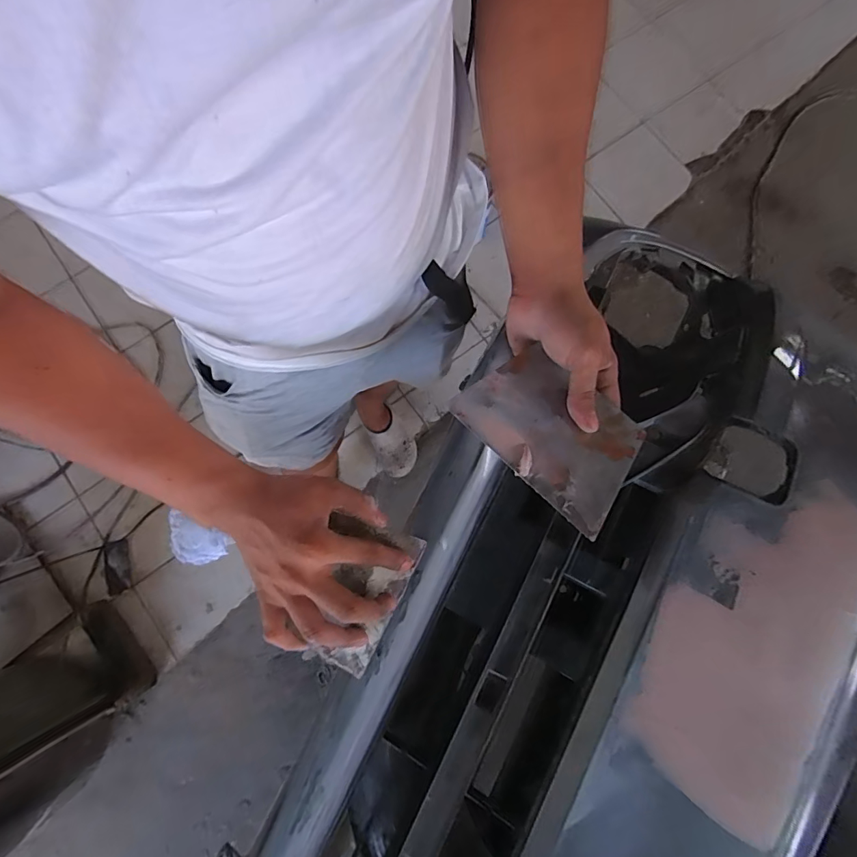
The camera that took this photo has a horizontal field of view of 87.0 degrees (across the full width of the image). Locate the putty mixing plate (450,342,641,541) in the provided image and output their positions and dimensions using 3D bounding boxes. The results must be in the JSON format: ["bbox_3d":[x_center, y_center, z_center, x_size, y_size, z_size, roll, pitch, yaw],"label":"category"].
[{"bbox_3d":[0.097,0.001,0.349,0.135,0.006,0.091,43,73,6],"label":"putty mixing plate"}]

